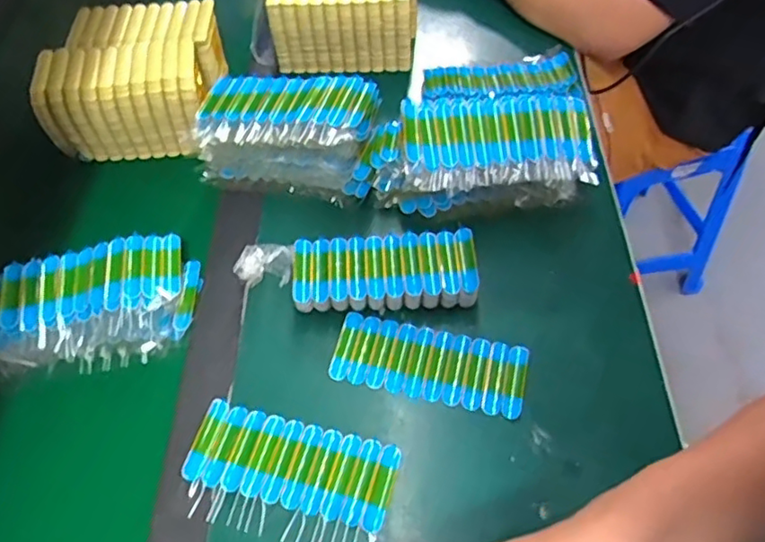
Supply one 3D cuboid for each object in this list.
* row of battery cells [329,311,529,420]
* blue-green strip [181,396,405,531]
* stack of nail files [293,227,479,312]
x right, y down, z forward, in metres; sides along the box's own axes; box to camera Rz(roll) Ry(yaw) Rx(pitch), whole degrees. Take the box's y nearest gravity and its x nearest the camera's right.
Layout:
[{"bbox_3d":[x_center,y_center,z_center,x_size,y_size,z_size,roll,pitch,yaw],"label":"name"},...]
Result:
[{"bbox_3d":[0.038,0.076,0.493,0.154,0.009,0.064,11,58,10],"label":"row of battery cells"},{"bbox_3d":[-0.067,0.142,0.447,0.151,0.009,0.063,11,58,11],"label":"blue-green strip"},{"bbox_3d":[0.003,0.001,0.523,0.155,0.031,0.062,-4,56,1],"label":"stack of nail files"}]

